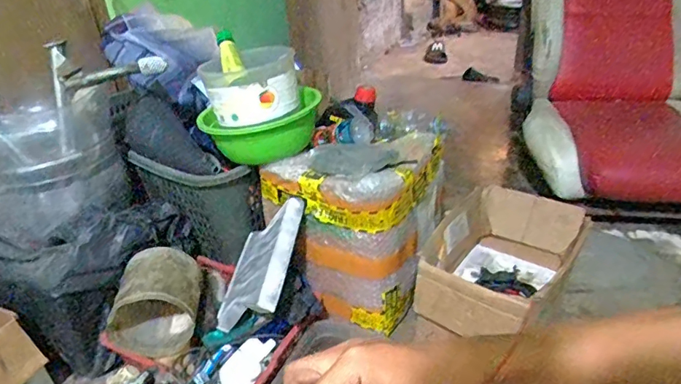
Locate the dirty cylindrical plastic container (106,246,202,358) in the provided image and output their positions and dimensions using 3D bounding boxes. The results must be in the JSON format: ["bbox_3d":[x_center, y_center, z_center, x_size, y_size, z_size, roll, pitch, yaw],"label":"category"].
[{"bbox_3d":[-0.332,0.200,0.885,0.160,0.162,0.120,-8,32,-7],"label":"dirty cylindrical plastic container"}]

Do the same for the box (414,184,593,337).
[{"bbox_3d":[0.304,0.142,0.941,0.228,0.154,0.335,16,37,29],"label":"box"}]

